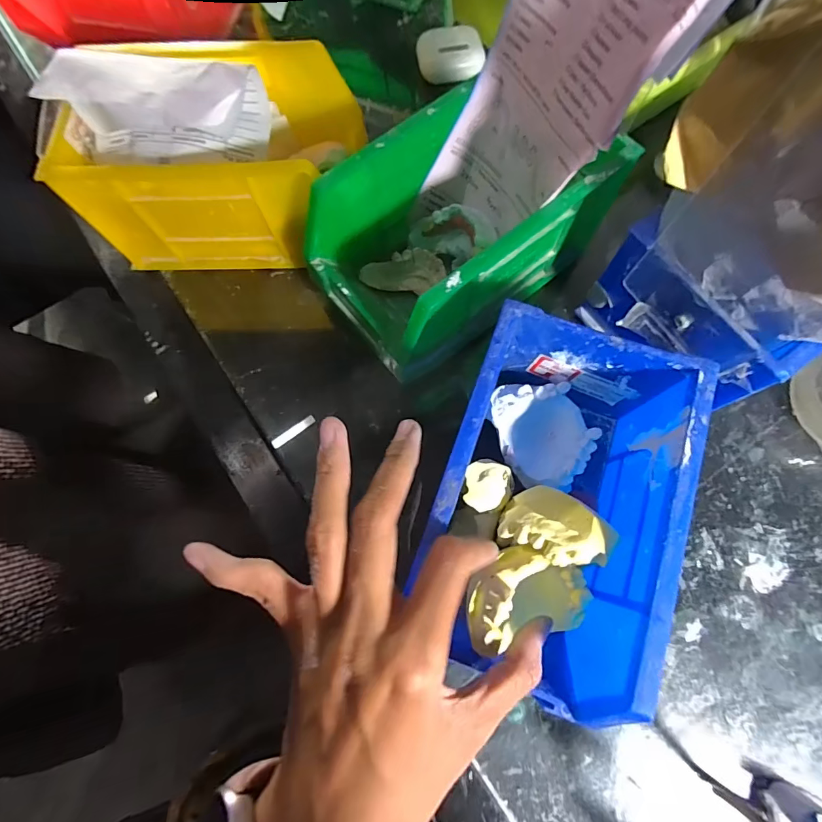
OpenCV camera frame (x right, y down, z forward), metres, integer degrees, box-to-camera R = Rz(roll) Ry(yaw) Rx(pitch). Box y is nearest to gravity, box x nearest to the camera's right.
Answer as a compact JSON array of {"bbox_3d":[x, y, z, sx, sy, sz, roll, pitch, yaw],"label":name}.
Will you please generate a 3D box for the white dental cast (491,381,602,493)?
[{"bbox_3d":[0.077,0.013,0.245,0.054,0.018,0.061,-17,74,-4],"label":"white dental cast"}]

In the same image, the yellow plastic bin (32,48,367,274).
[{"bbox_3d":[-0.119,-0.162,0.285,0.162,0.085,0.096,-2,73,1],"label":"yellow plastic bin"}]

